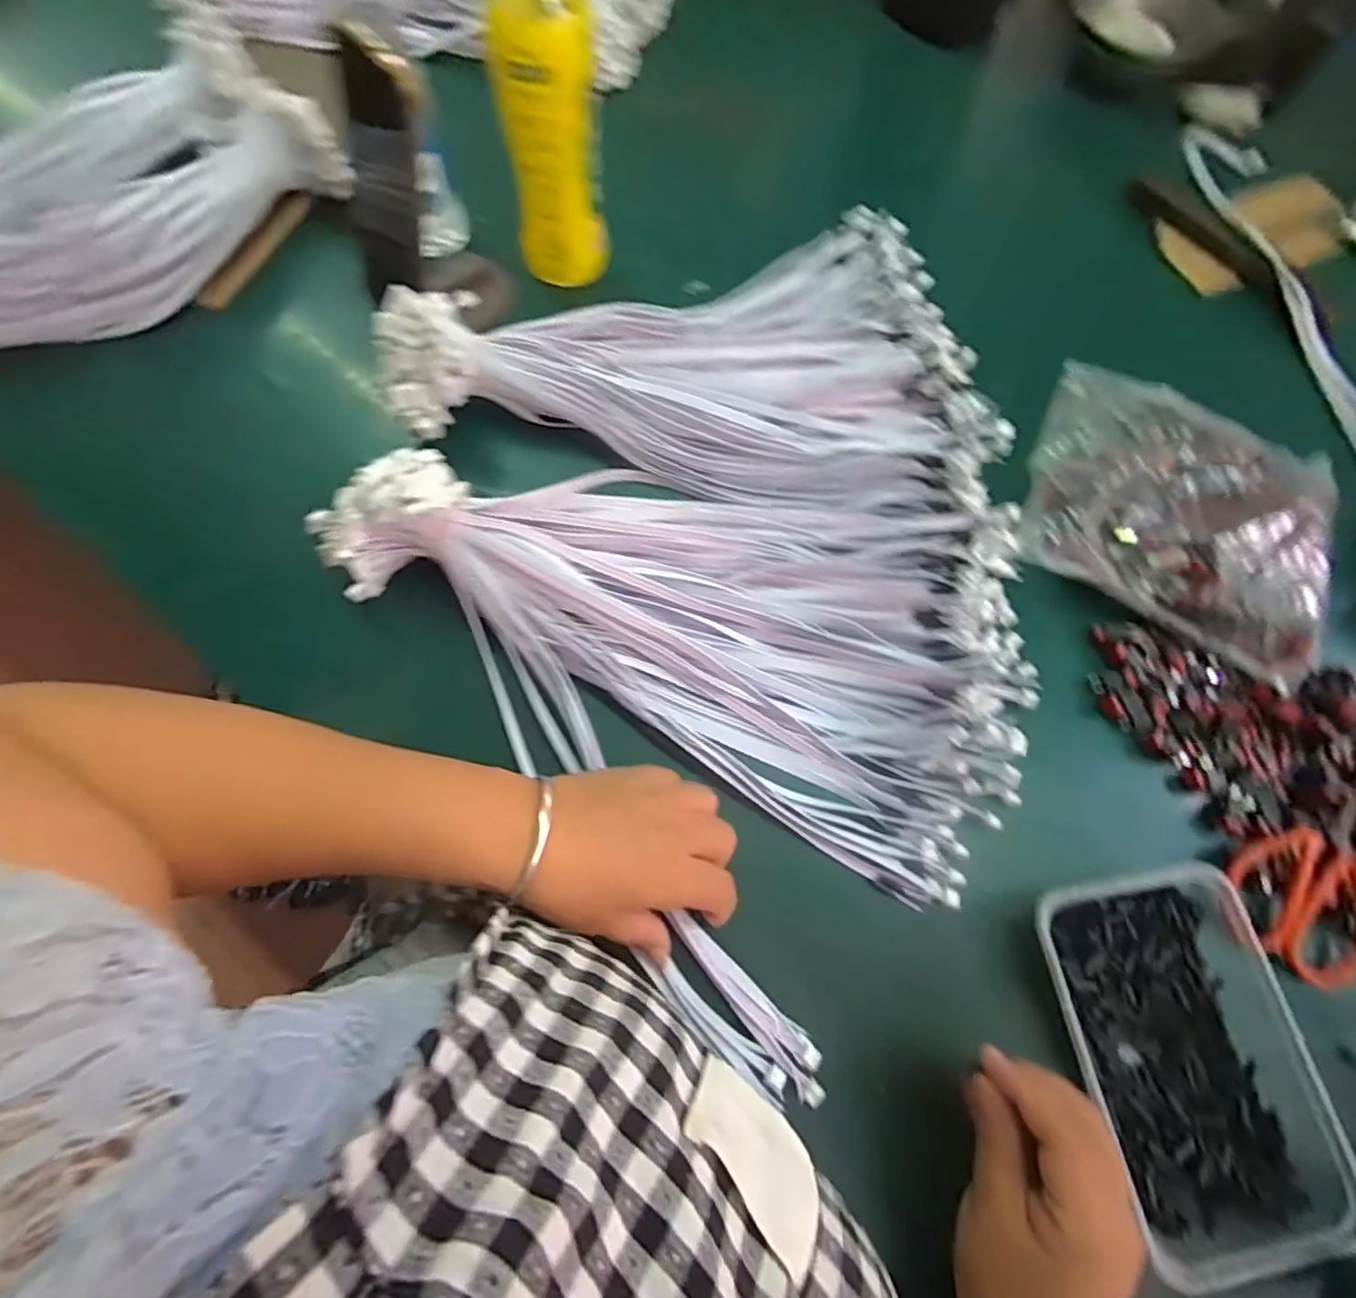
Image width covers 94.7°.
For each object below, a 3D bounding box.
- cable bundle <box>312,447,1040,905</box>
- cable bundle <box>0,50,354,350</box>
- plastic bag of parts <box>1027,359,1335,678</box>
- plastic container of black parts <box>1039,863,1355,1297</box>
[{"bbox_3d":[0.006,-0.012,0.379,0.422,0.058,0.239,18,72,0],"label":"cable bundle"},{"bbox_3d":[-0.480,-0.318,0.466,0.435,0.042,0.205,-34,75,-13],"label":"cable bundle"},{"bbox_3d":[0.341,-0.101,0.418,0.195,0.038,0.183,31,72,9],"label":"plastic bag of parts"},{"bbox_3d":[0.246,0.200,0.314,0.108,0.042,0.161,-8,71,-4],"label":"plastic container of black parts"}]

